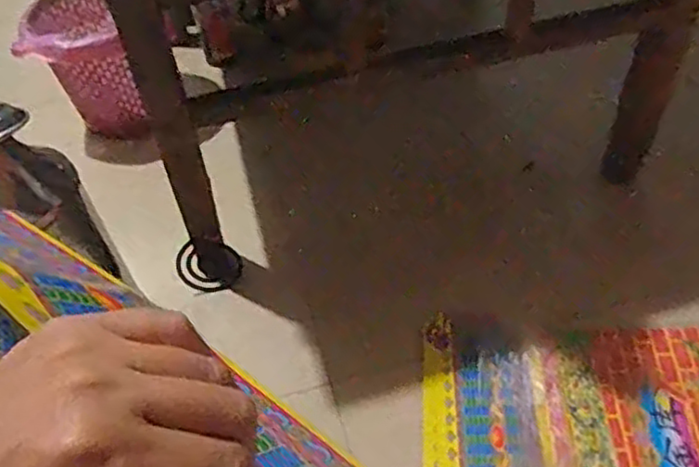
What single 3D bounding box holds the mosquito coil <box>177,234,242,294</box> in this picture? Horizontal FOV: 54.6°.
[{"bbox_3d":[-0.212,0.048,1.018,0.084,0.102,0.010,-37,39,-3],"label":"mosquito coil"}]

